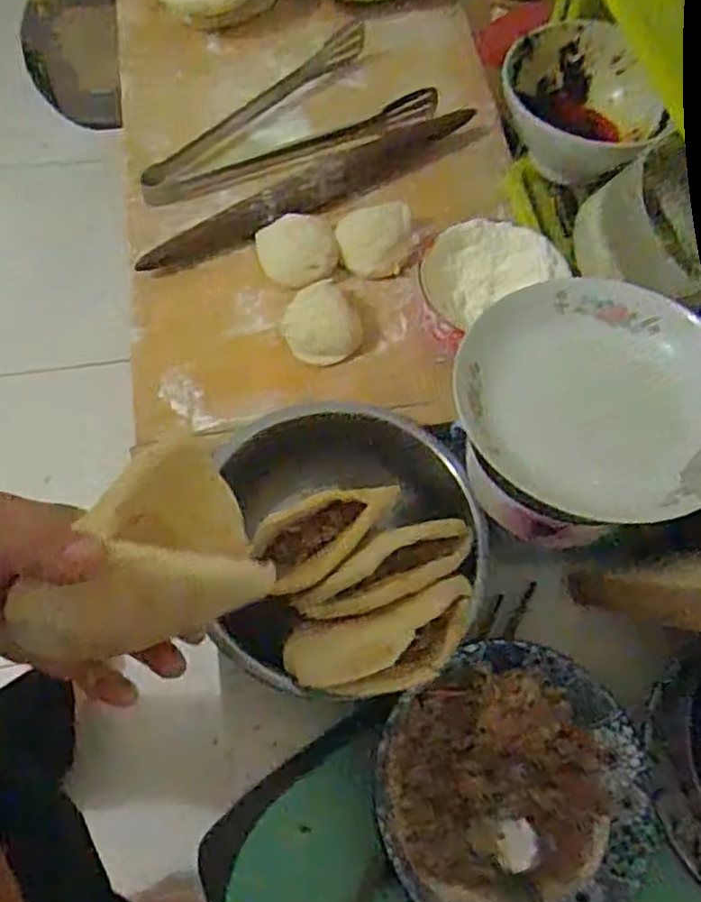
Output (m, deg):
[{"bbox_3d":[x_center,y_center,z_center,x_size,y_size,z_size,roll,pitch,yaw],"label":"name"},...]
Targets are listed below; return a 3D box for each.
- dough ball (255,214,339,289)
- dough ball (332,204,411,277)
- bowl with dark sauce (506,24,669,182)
[{"bbox_3d":[-0.045,-0.167,0.605,0.063,0.021,0.075,-10,66,-8],"label":"dough ball"},{"bbox_3d":[0.021,-0.180,0.619,0.068,0.025,0.052,-15,67,-10],"label":"dough ball"},{"bbox_3d":[0.180,-0.267,0.576,0.123,0.069,0.132,1,65,-3],"label":"bowl with dark sauce"}]

